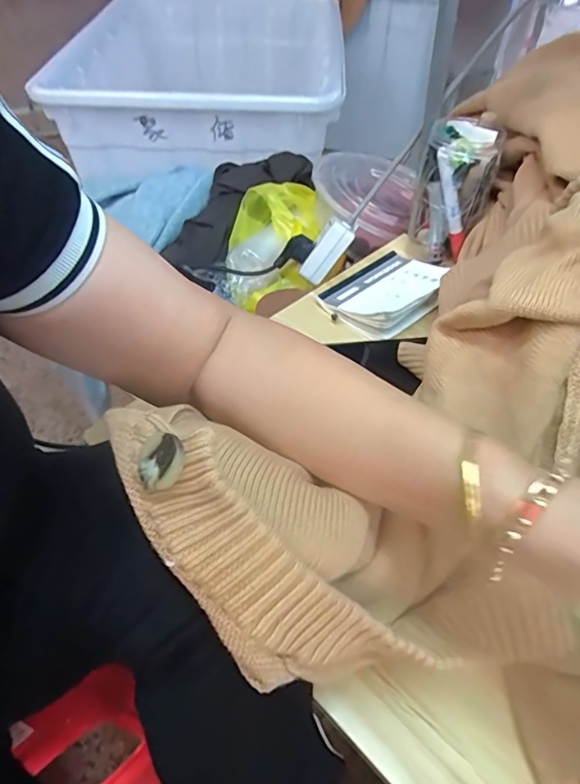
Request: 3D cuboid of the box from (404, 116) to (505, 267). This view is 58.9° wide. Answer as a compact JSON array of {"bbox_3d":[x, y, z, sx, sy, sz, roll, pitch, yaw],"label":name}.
[{"bbox_3d":[0.191,-0.232,0.614,0.082,0.147,0.081,15,50,11],"label":"box"}]

